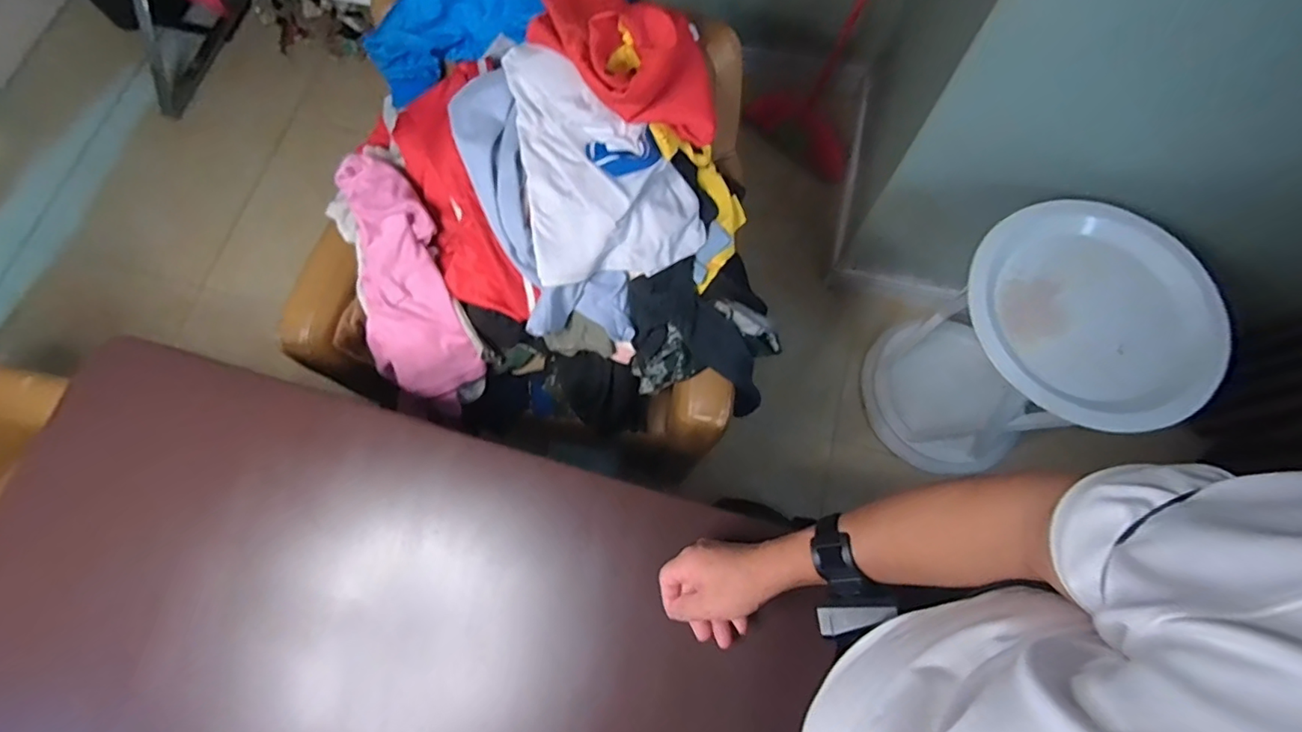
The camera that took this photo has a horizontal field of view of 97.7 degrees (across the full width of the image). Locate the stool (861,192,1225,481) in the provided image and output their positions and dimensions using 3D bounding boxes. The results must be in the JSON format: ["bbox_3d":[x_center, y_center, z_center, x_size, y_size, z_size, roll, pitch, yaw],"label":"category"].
[{"bbox_3d":[0.736,-0.020,1.181,0.367,0.551,0.376,-34,75,-10],"label":"stool"}]

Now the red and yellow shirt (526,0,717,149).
[{"bbox_3d":[-0.041,-0.437,0.765,0.332,0.110,0.175,39,76,-3],"label":"red and yellow shirt"}]

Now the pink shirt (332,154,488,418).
[{"bbox_3d":[-0.384,-0.130,0.891,0.163,0.076,0.385,-15,102,-4],"label":"pink shirt"}]

